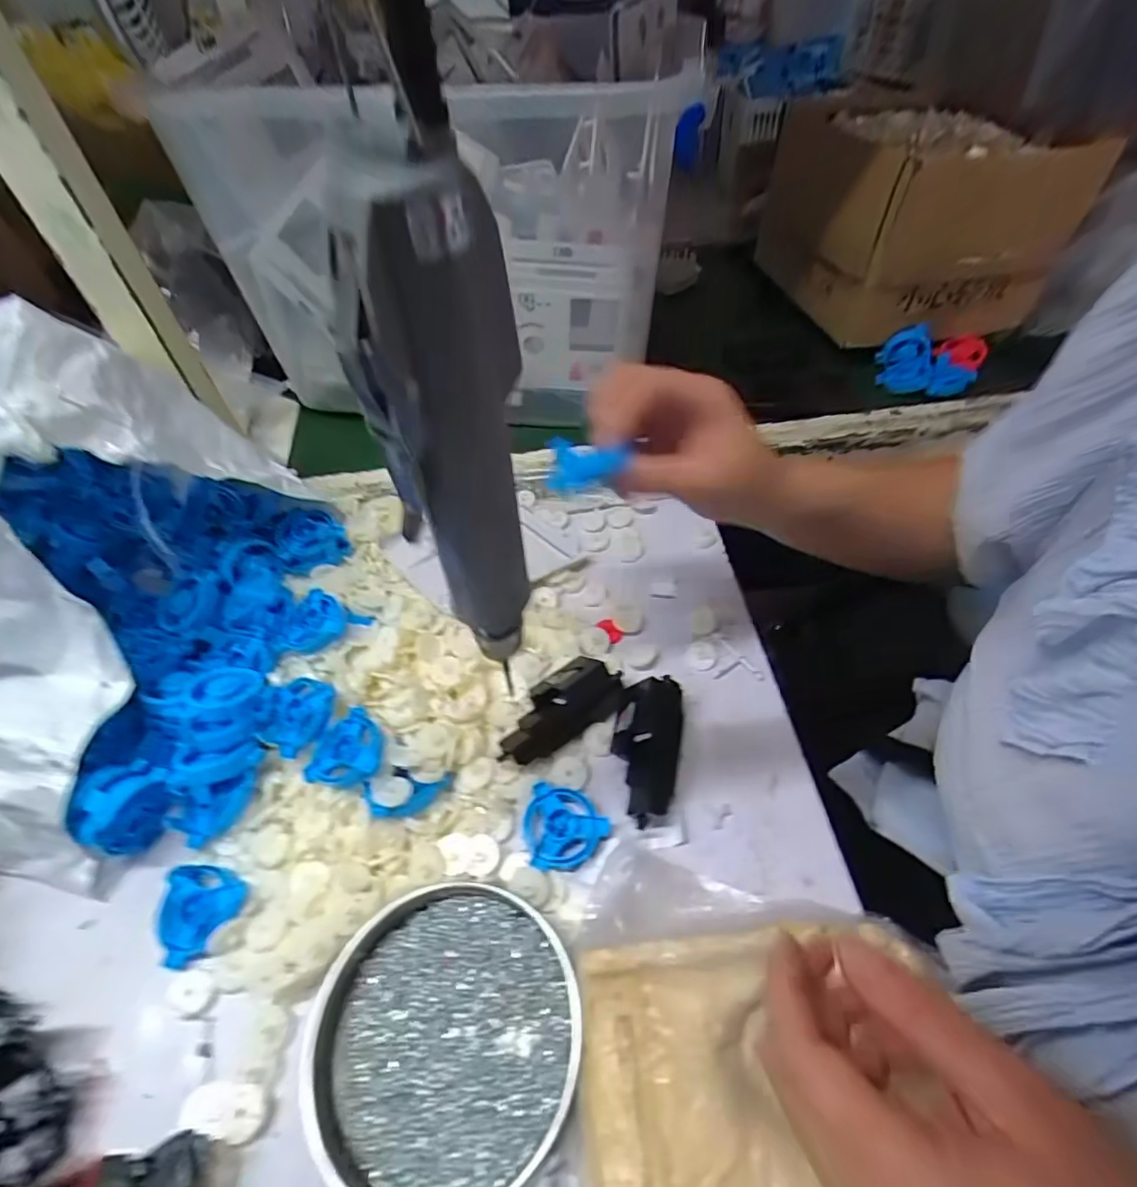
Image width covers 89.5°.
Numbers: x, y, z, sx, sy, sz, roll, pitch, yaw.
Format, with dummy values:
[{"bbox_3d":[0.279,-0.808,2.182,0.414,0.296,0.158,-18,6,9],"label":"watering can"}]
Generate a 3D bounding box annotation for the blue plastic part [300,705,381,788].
[{"bbox_3d":[-0.151,0.104,0.379,0.052,0.011,0.053,-2,50,2],"label":"blue plastic part"}]

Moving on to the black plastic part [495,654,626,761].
[{"bbox_3d":[-0.008,0.081,0.411,0.100,0.027,0.048,-32,55,-21],"label":"black plastic part"}]

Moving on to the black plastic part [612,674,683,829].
[{"bbox_3d":[0.053,0.104,0.392,0.045,0.024,0.100,8,51,11],"label":"black plastic part"}]

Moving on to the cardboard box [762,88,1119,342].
[{"bbox_3d":[0.394,-0.444,0.682,0.234,0.172,0.250,-10,50,-5],"label":"cardboard box"}]

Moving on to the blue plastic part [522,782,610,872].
[{"bbox_3d":[-0.002,0.150,0.365,0.052,0.008,0.051,-2,50,2],"label":"blue plastic part"}]

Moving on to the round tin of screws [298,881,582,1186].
[{"bbox_3d":[-0.064,0.229,0.300,0.133,0.022,0.133,6,51,9],"label":"round tin of screws"}]

